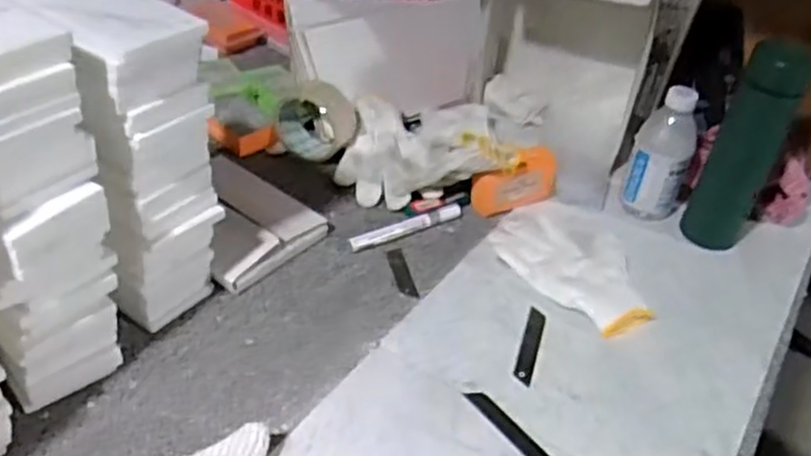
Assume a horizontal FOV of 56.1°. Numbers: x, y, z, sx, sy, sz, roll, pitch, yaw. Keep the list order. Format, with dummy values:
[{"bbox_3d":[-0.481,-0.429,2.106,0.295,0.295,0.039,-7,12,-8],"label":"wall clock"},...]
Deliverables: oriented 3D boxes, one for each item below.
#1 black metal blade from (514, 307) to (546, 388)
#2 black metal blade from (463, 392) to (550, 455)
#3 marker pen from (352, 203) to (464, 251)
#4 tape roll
[{"bbox_3d":[0.120,0.111,0.727,0.018,0.004,0.100,9,36,15],"label":"black metal blade"},{"bbox_3d":[0.089,0.168,0.629,0.019,0.004,0.098,-16,44,-39],"label":"black metal blade"},{"bbox_3d":[0.004,-0.002,0.843,0.143,0.014,0.017,-20,47,-30],"label":"marker pen"},{"bbox_3d":[-0.113,-0.132,0.944,0.098,0.094,0.052,3,10,31],"label":"tape roll"}]

